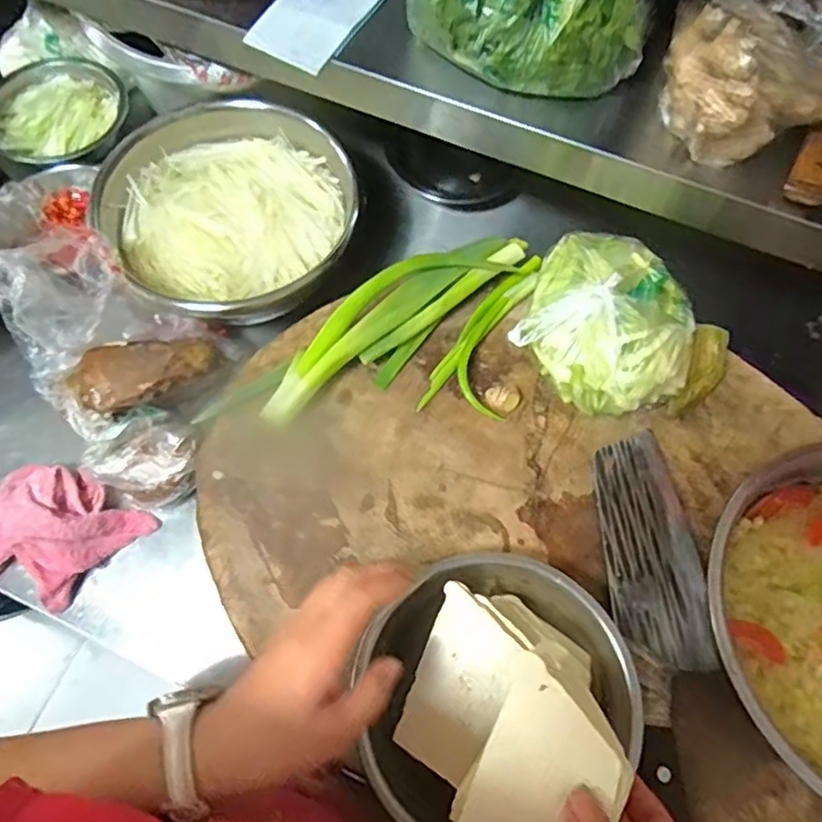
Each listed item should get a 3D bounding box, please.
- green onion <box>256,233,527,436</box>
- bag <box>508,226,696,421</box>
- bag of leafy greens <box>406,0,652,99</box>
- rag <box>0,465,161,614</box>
[{"bbox_3d":[-0.013,-0.083,0.548,0.281,0.043,0.070,-40,73,-17],"label":"green onion"},{"bbox_3d":[0.170,-0.075,0.529,0.140,0.078,0.144,23,68,8],"label":"bag"},{"bbox_3d":[0.089,-0.328,0.497,0.203,0.096,0.095,21,68,8],"label":"bag of leafy greens"},{"bbox_3d":[-0.335,0.110,0.567,0.154,0.061,0.113,17,67,6],"label":"rag"}]

